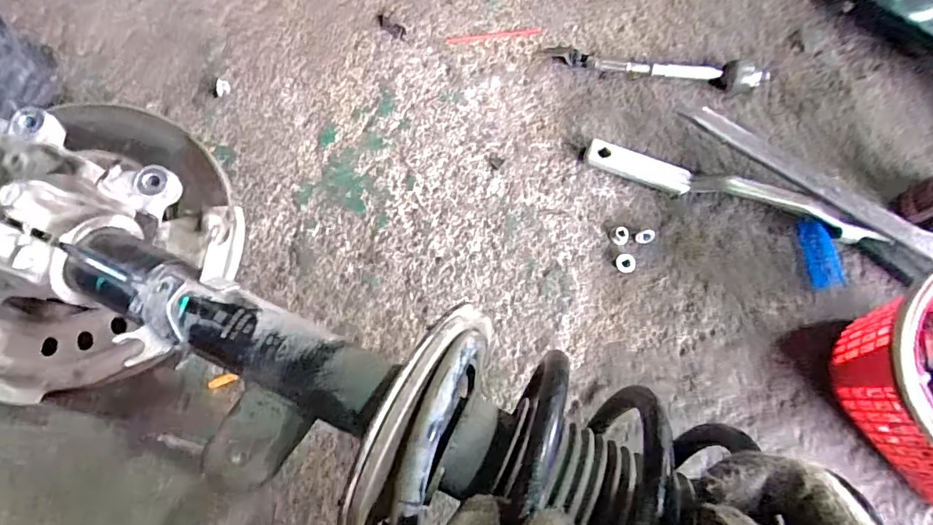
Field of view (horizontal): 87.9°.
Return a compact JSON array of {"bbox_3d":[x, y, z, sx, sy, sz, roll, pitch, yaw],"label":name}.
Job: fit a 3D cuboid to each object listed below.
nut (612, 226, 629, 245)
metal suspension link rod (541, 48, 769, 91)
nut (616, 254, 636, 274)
[{"bbox_3d":[0.169,-0.028,0.530,0.017,0.008,0.019,34,76,8],"label":"nut"},{"bbox_3d":[0.230,-0.235,0.575,0.263,0.035,0.036,10,74,2],"label":"metal suspension link rod"},{"bbox_3d":[0.172,0.001,0.521,0.021,0.007,0.020,6,96,10],"label":"nut"}]

